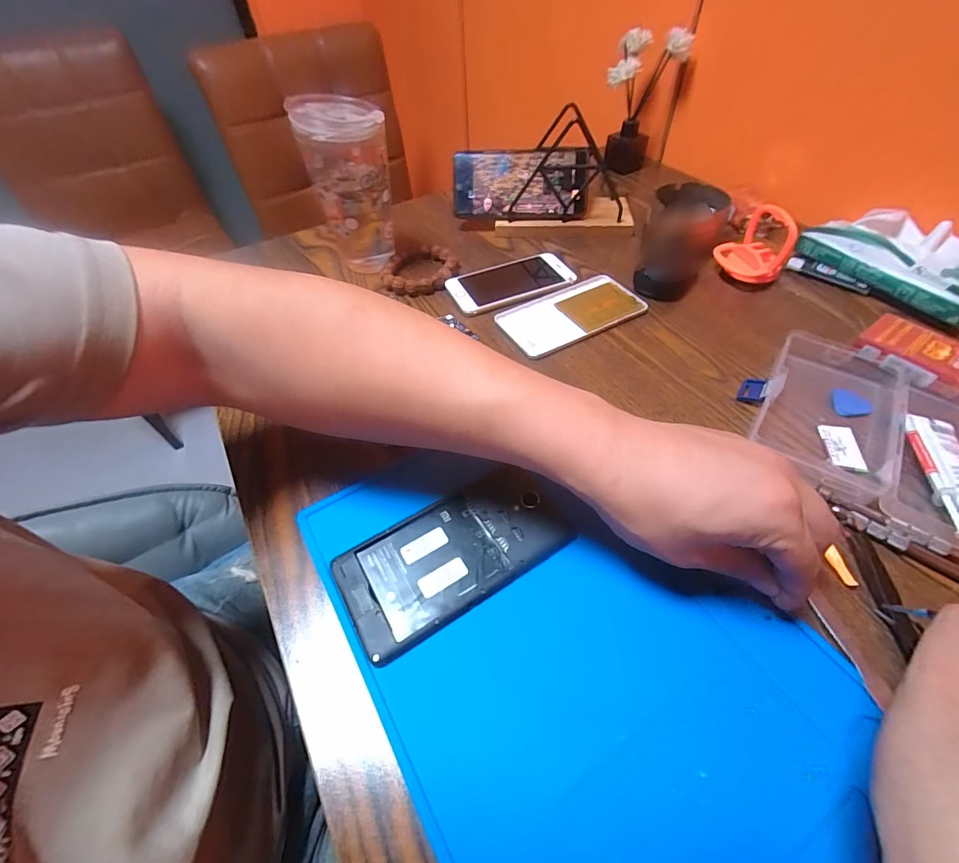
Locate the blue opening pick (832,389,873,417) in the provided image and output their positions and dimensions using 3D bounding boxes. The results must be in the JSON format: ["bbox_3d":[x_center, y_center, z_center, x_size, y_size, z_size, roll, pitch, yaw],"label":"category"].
[{"bbox_3d":[0.302,-0.021,0.353,0.032,0.004,0.031,30,56,8],"label":"blue opening pick"}]

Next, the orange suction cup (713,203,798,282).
[{"bbox_3d":[0.288,-0.192,0.457,0.047,0.068,0.062,-14,52,-8],"label":"orange suction cup"}]

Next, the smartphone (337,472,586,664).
[{"bbox_3d":[-0.012,0.075,0.286,0.156,0.011,0.071,-27,55,-18],"label":"smartphone"}]

